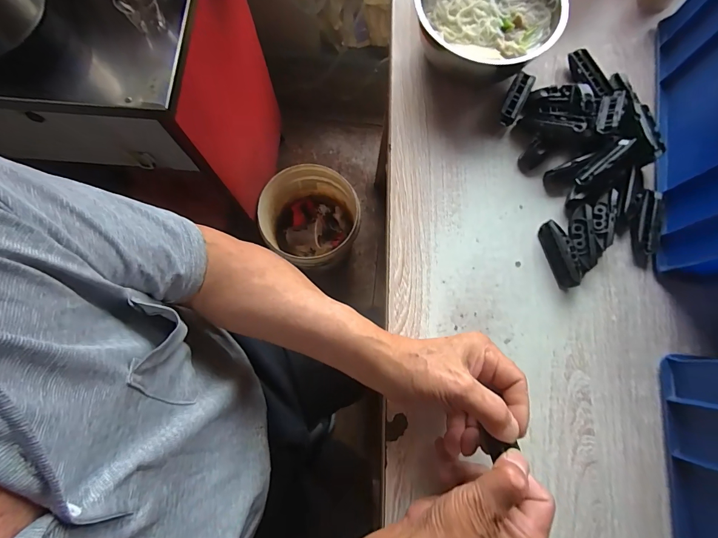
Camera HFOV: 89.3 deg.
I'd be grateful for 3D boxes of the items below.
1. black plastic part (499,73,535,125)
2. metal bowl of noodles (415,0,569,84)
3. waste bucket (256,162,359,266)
[{"bbox_3d":[0.181,-0.195,0.420,0.021,0.018,0.069,27,79,5],"label":"black plastic part"},{"bbox_3d":[0.141,-0.278,0.412,0.150,0.071,0.155,0,78,-1],"label":"metal bowl of noodles"},{"bbox_3d":[-0.130,-0.131,1.064,0.265,0.260,0.238,7,78,1],"label":"waste bucket"}]

